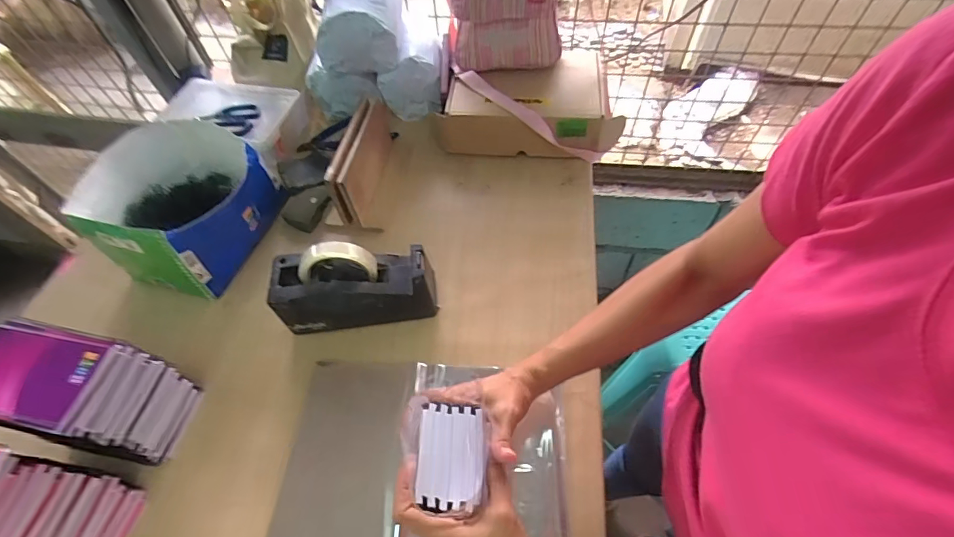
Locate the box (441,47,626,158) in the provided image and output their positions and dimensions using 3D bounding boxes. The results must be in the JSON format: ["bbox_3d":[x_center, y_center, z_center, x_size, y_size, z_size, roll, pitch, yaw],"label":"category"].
[{"bbox_3d":[0.090,-0.306,0.807,0.315,0.086,0.227,1,57,3],"label":"box"}]

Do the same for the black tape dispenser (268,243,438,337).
[{"bbox_3d":[-0.159,0.022,0.583,0.203,0.126,0.073,-5,56,-2],"label":"black tape dispenser"}]

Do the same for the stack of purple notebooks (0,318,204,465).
[{"bbox_3d":[-0.419,0.137,0.480,0.135,0.164,0.107,12,52,4],"label":"stack of purple notebooks"}]

